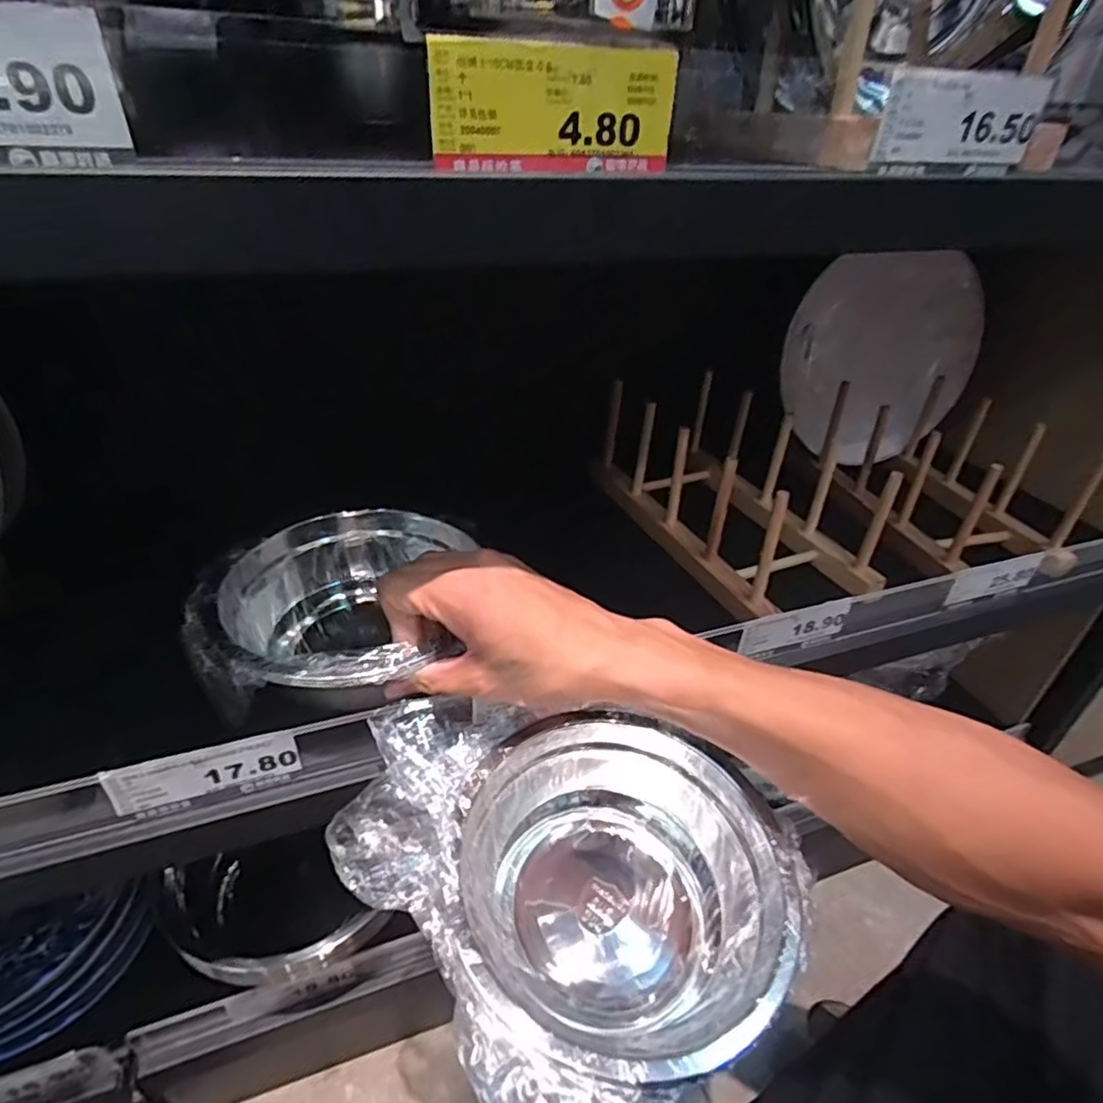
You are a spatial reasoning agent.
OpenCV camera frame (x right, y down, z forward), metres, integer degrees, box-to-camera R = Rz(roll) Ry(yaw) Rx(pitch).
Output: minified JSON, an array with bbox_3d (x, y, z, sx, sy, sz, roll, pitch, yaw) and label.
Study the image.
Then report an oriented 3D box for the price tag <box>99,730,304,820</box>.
[{"bbox_3d":[-0.185,0.121,0.348,0.090,0.038,0.004,-9,30,-19],"label":"price tag"}]

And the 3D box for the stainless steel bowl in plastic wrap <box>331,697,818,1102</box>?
[{"bbox_3d":[0.009,0.167,0.345,0.188,0.093,0.210,-27,45,-35],"label":"stainless steel bowl in plastic wrap"}]

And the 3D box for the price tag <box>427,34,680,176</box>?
[{"bbox_3d":[0.003,-0.158,0.230,0.090,0.038,0.005,-8,37,-16],"label":"price tag"}]

